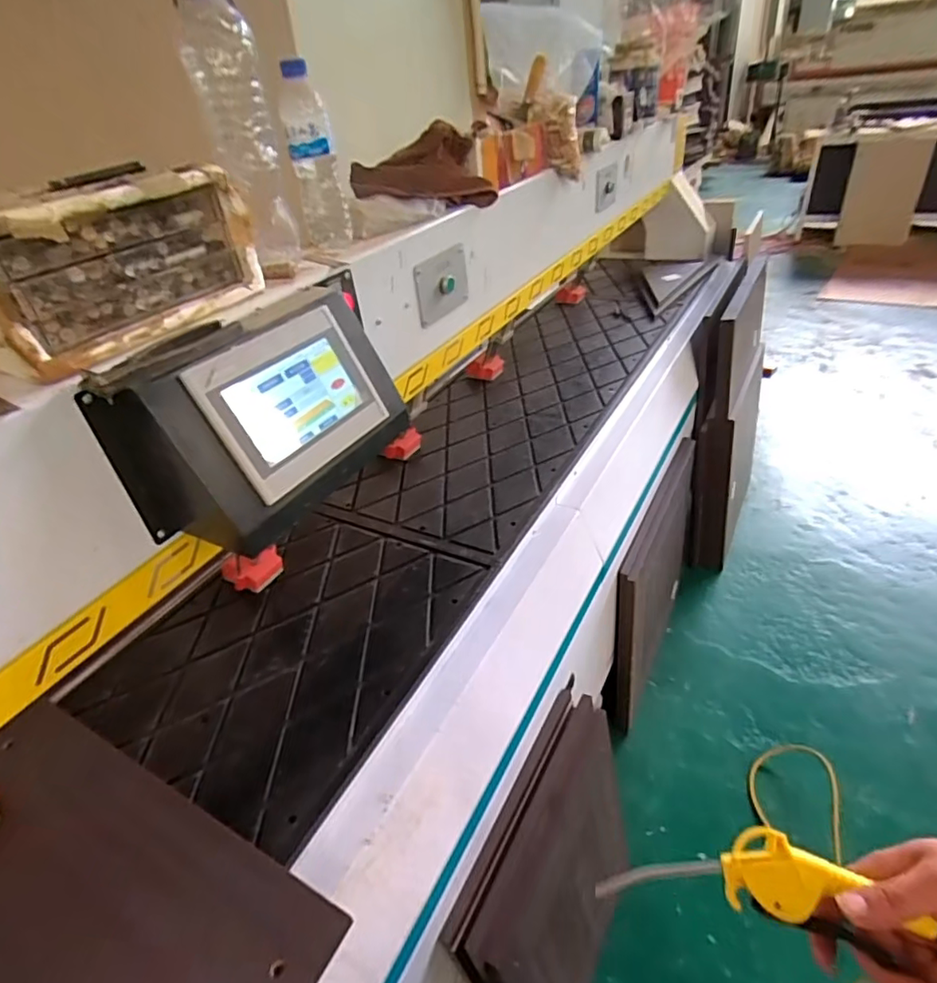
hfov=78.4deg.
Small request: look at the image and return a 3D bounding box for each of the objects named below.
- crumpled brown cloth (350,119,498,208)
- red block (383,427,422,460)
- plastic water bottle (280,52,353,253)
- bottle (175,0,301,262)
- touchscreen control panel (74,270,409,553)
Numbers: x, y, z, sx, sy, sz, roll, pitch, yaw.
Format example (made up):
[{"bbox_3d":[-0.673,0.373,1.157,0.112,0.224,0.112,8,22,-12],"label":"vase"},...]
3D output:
[{"bbox_3d":[-0.074,-0.522,0.941,0.234,0.109,0.088,-27,40,-26],"label":"crumpled brown cloth"},{"bbox_3d":[-0.136,-0.098,1.219,0.030,0.048,0.091,24,45,35],"label":"red block"},{"bbox_3d":[-0.206,-0.444,0.773,0.061,0.214,0.059,-13,36,-9],"label":"plastic water bottle"},{"bbox_3d":[-0.273,-0.432,0.681,0.078,0.283,0.082,-16,36,-13],"label":"bottle"},{"bbox_3d":[-0.202,-0.103,0.647,0.133,0.176,0.347,14,40,26],"label":"touchscreen control panel"}]

